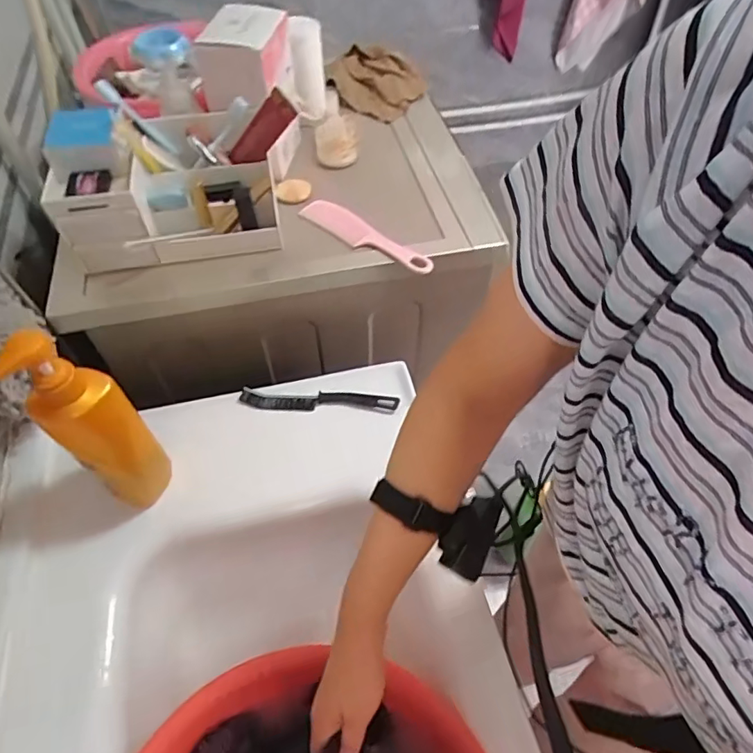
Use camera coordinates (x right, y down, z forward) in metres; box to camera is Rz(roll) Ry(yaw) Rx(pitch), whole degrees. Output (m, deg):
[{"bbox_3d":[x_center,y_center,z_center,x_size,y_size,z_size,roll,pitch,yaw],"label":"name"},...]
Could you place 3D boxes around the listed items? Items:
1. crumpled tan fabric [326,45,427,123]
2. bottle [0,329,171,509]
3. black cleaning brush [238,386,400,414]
[{"bbox_3d":[0.006,-0.509,0.900,0.143,0.033,0.166,38,63,3],"label":"crumpled tan fabric"},{"bbox_3d":[-0.267,0.048,0.508,0.053,0.237,0.065,21,57,15],"label":"bottle"},{"bbox_3d":[-0.077,0.035,0.704,0.210,0.016,0.030,3,54,2],"label":"black cleaning brush"}]

